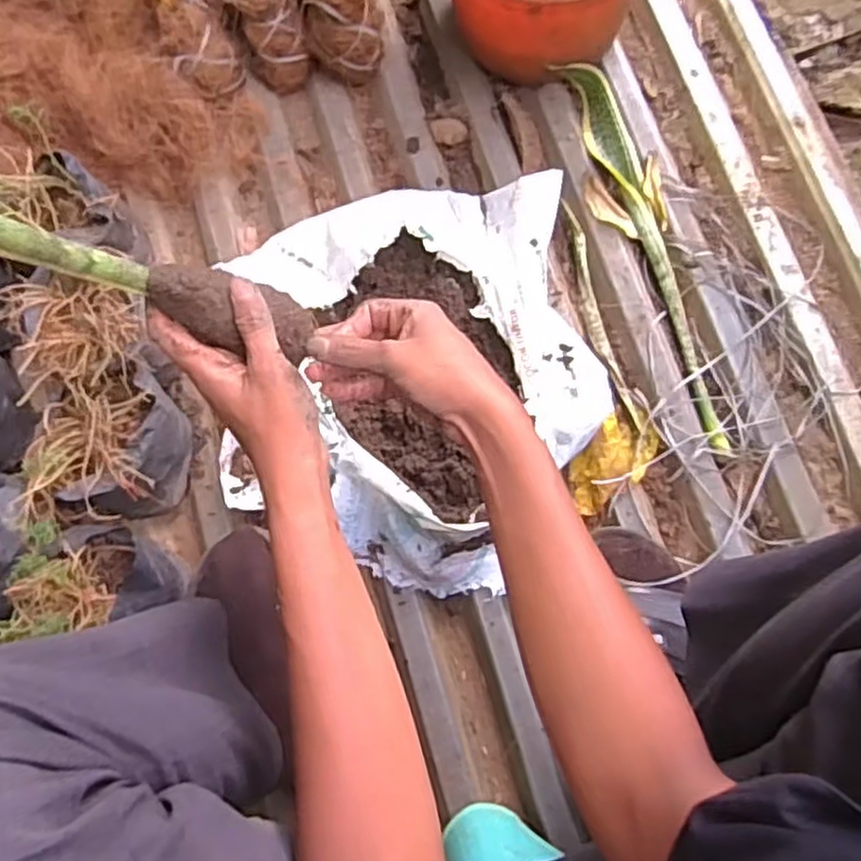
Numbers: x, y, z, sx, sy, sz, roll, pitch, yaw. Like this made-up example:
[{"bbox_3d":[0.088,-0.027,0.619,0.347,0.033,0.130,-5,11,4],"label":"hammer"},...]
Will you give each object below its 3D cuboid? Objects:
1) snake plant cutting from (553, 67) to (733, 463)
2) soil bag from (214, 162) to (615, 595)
[{"bbox_3d":[0.241,-0.206,0.828,0.080,0.024,0.476,-15,77,-2],"label":"snake plant cutting"},{"bbox_3d":[-0.015,-0.057,0.775,0.379,0.064,0.430,-1,77,2],"label":"soil bag"}]

